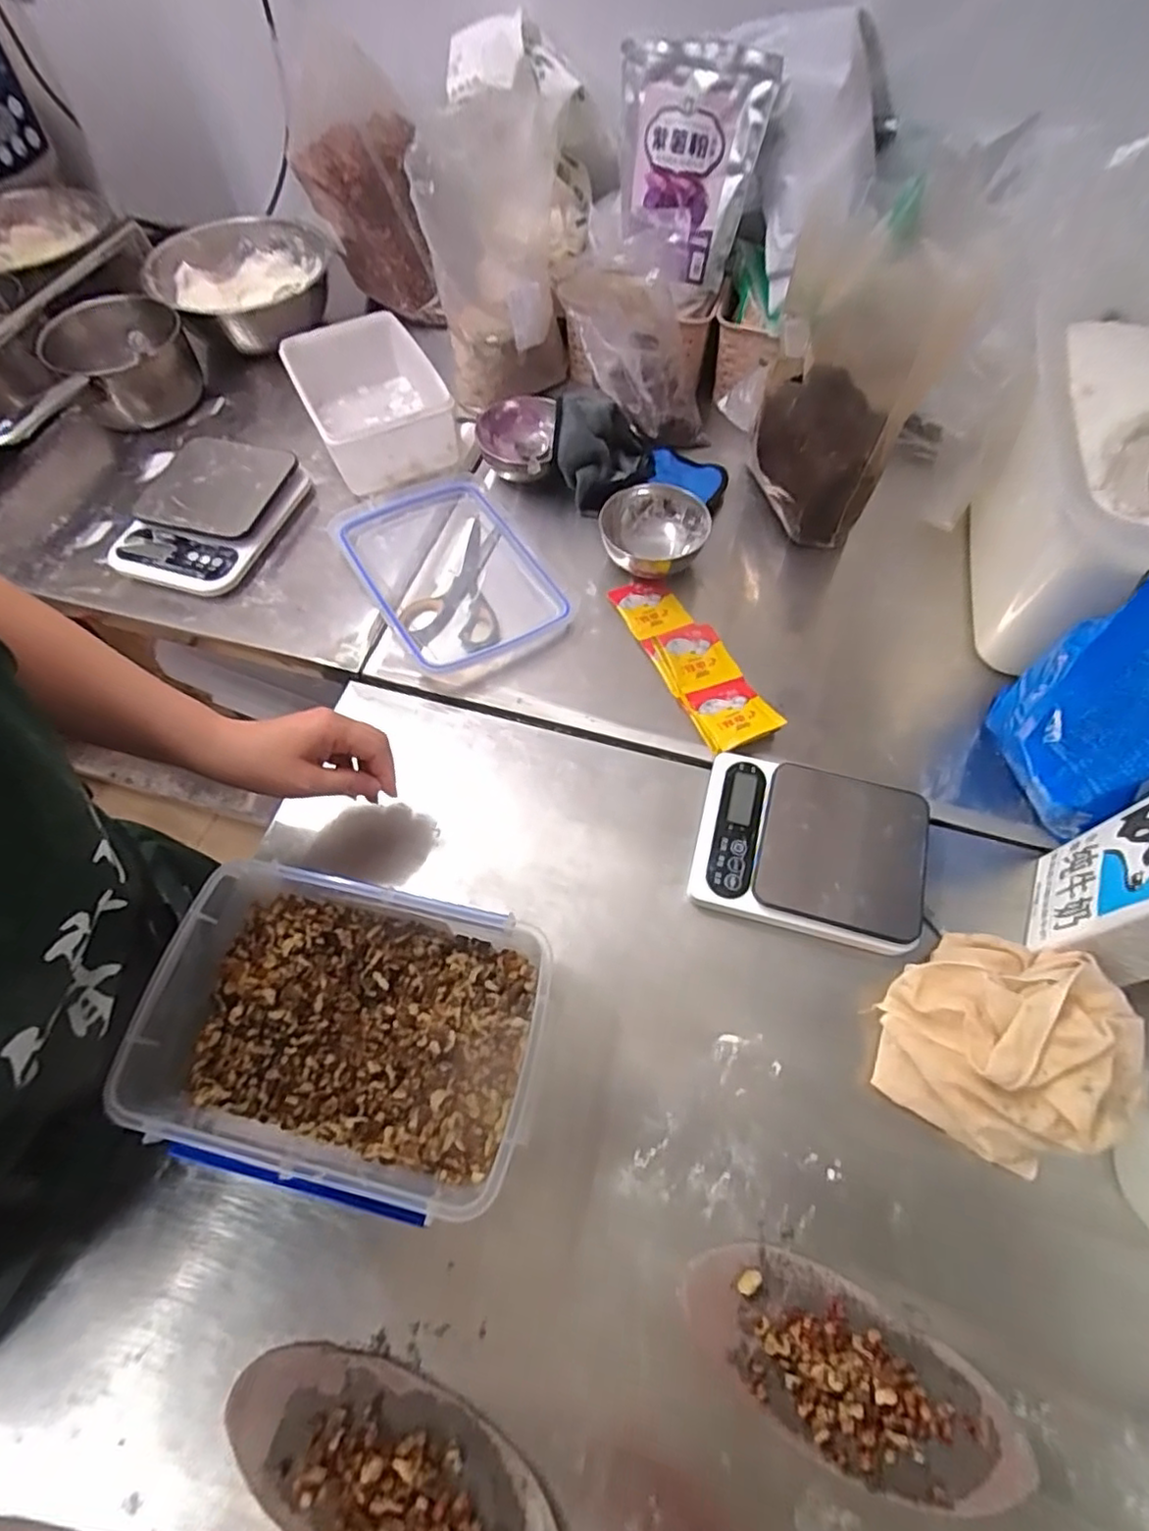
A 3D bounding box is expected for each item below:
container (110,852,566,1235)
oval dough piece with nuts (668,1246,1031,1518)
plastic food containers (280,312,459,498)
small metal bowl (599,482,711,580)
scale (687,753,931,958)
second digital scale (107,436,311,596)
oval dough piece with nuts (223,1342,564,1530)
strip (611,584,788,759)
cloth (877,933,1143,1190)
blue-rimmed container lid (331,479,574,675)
[{"bbox_3d":[-0.159,0.183,0.446,0.255,0.080,0.179,11,63,6],"label":"container"},{"bbox_3d":[0.162,0.362,0.379,0.197,0.019,0.084,28,66,14],"label":"oval dough piece with nuts"},{"bbox_3d":[-0.242,-0.431,0.763,0.146,0.076,0.227,-24,64,-12],"label":"plastic food containers"},{"bbox_3d":[0.084,-0.243,0.673,0.112,0.053,0.094,8,62,4],"label":"small metal bowl"},{"bbox_3d":[0.188,0.067,0.522,0.169,0.044,0.130,14,63,8],"label":"scale"},{"bbox_3d":[-0.406,-0.281,0.712,0.157,0.040,0.200,15,63,8],"label":"second digital scale"},{"bbox_3d":[-0.106,0.399,0.365,0.199,0.018,0.074,14,63,7],"label":"oval dough piece with nuts"},{"bbox_3d":[0.112,-0.108,0.623,0.069,0.022,0.216,-23,64,-12],"label":"strip"},{"bbox_3d":[0.287,0.189,0.432,0.149,0.092,0.146,-14,63,-7],"label":"cloth"},{"bbox_3d":[-0.136,-0.217,0.686,0.176,0.023,0.264,-30,66,-15],"label":"blue-rimmed container lid"}]

